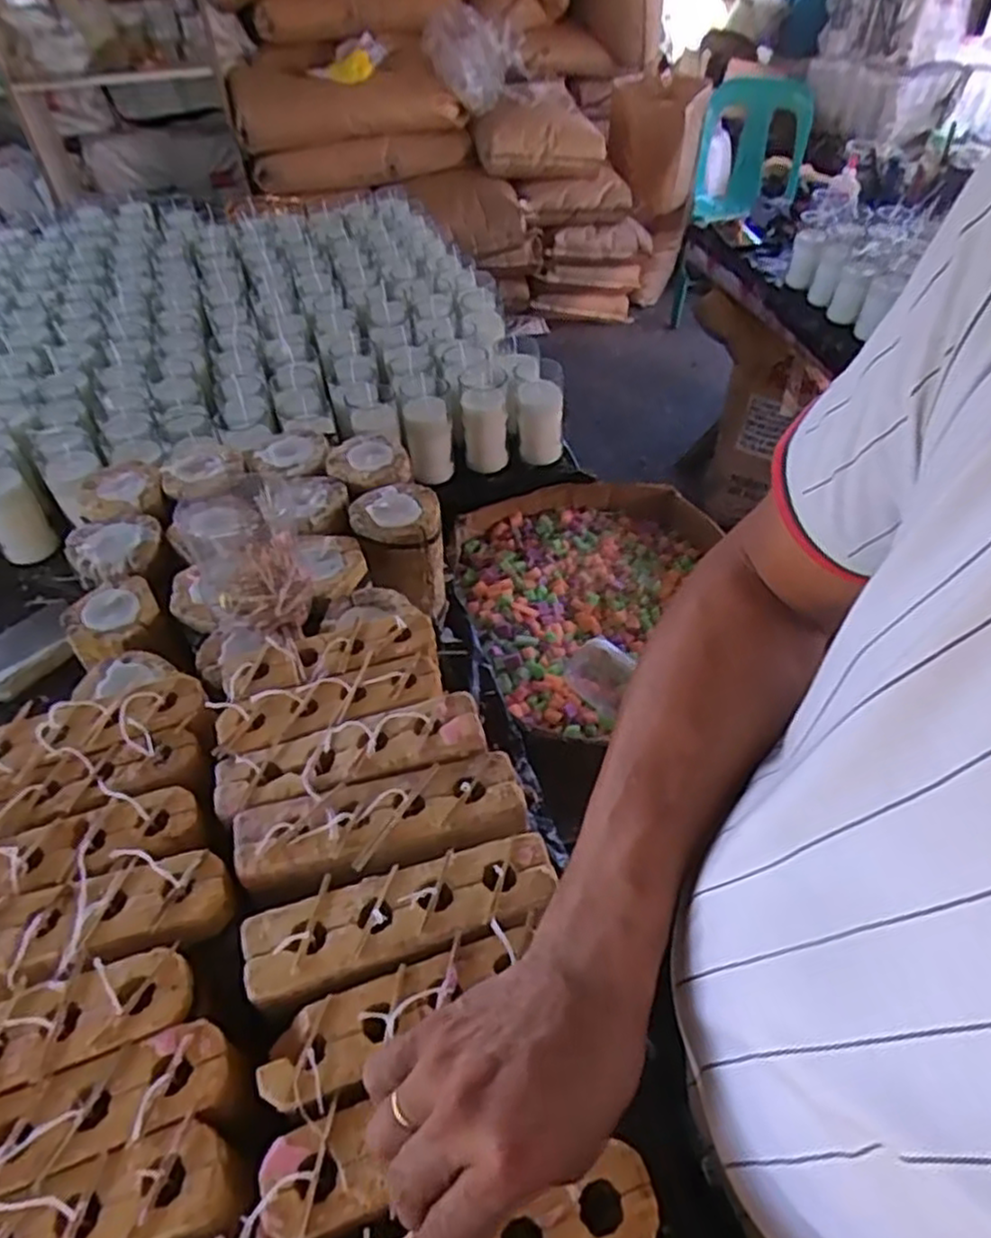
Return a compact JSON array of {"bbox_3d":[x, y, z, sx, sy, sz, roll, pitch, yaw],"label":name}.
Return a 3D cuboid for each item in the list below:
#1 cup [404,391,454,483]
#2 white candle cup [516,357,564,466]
[{"bbox_3d":[-0.093,-0.251,1.001,0.062,0.111,0.051,-7,48,-6],"label":"cup"},{"bbox_3d":[0.063,-0.291,1.025,0.066,0.145,0.056,-2,48,-2],"label":"white candle cup"}]

